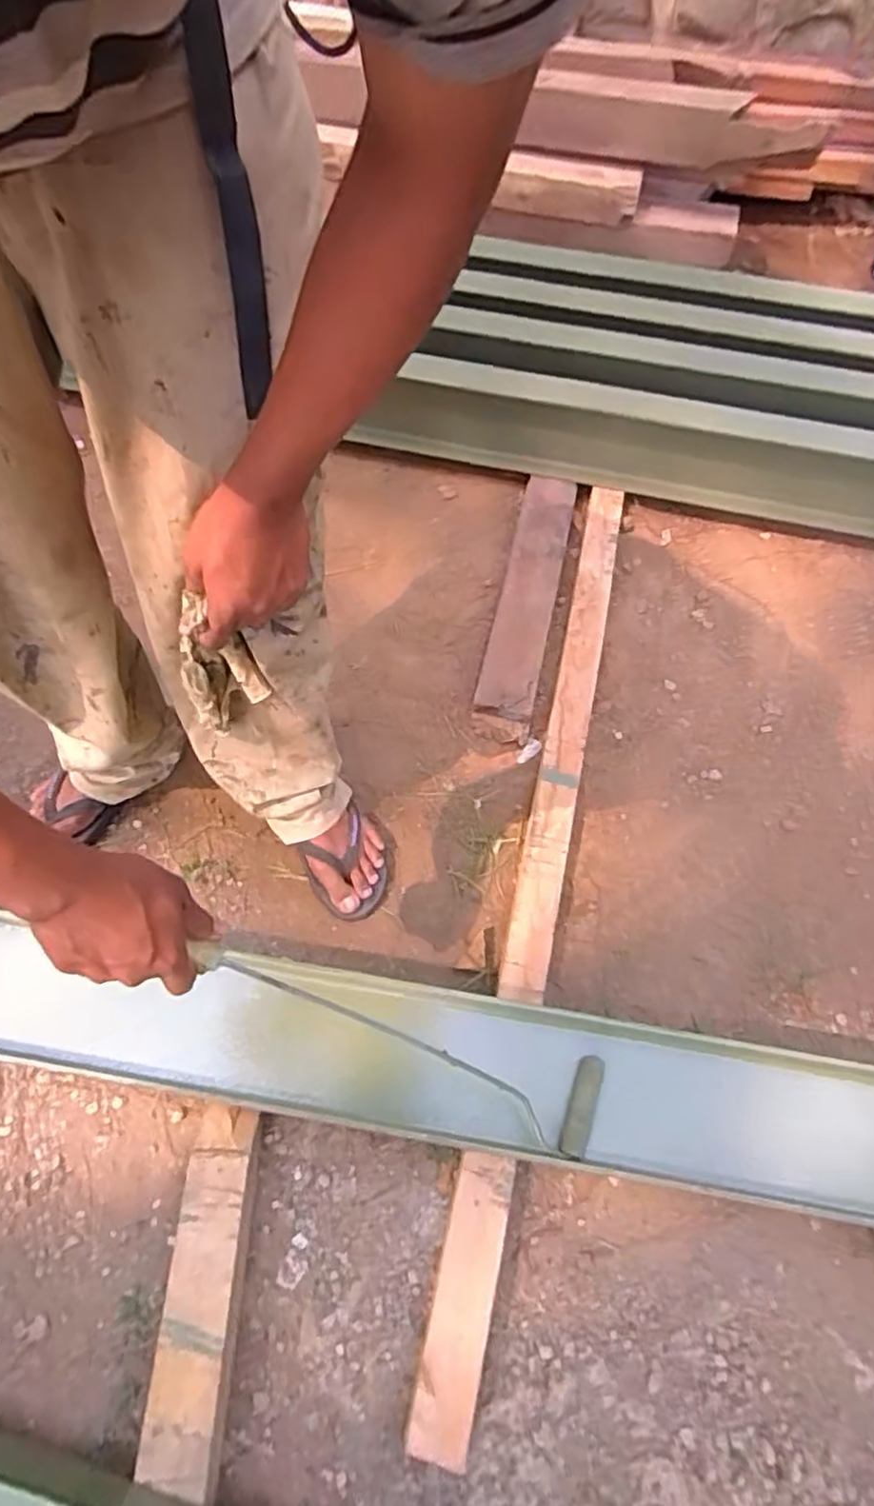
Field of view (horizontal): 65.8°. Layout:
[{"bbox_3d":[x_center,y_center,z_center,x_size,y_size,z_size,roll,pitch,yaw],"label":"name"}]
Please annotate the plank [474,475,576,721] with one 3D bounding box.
[{"bbox_3d":[0.160,-0.289,1.179,0.101,0.042,0.545,13,62,3],"label":"plank"}]

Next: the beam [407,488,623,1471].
[{"bbox_3d":[0.158,0.092,0.972,0.076,0.050,1.373,14,62,3],"label":"beam"}]

